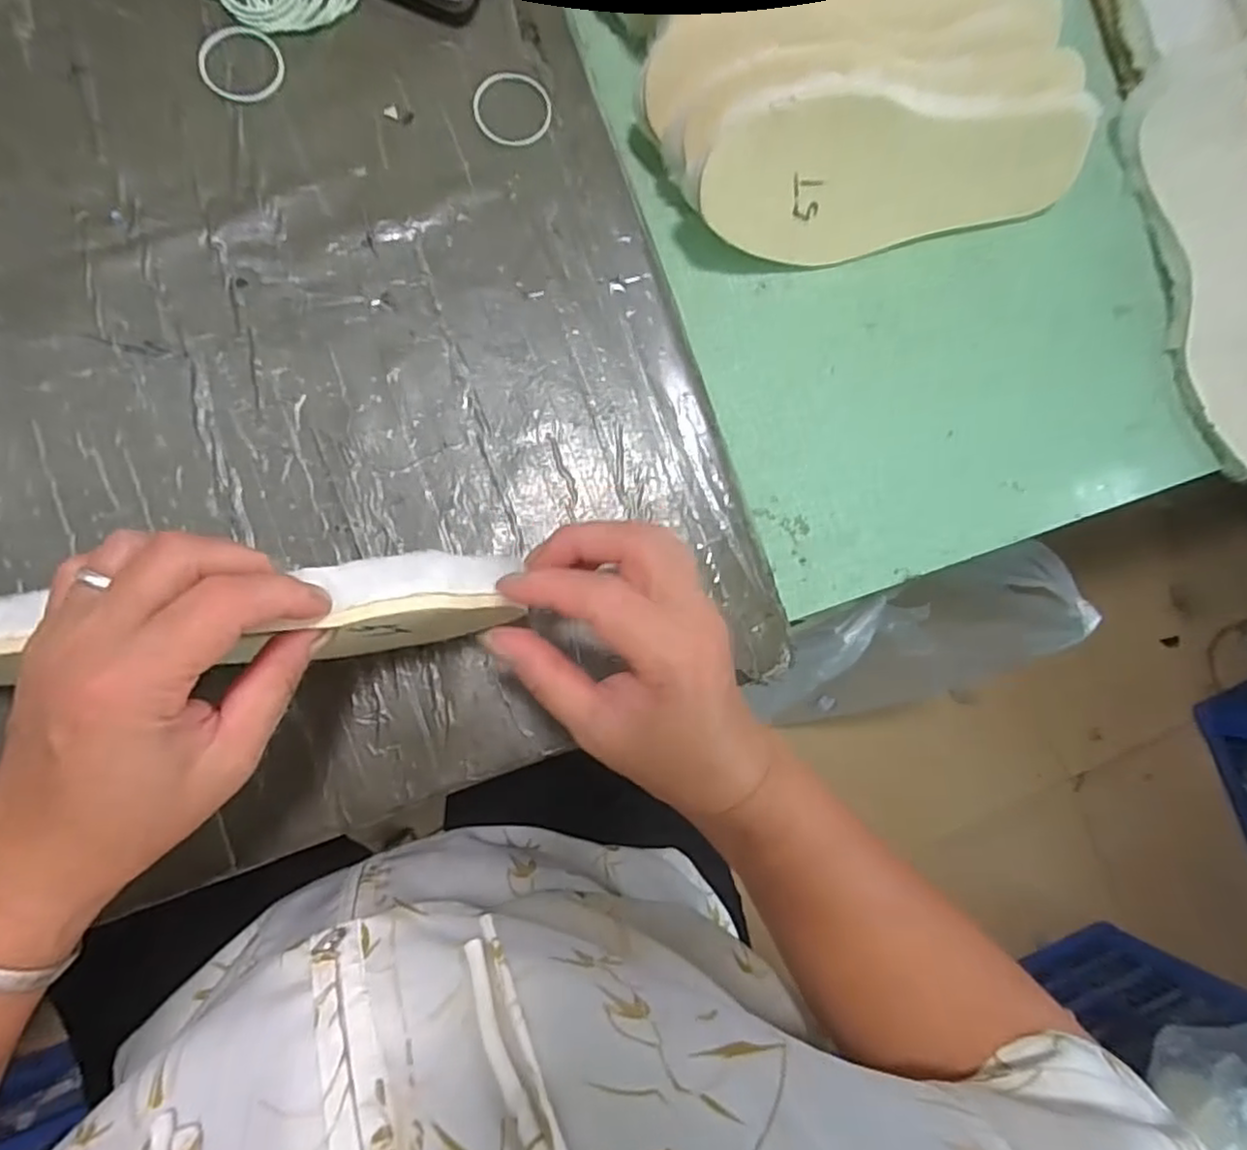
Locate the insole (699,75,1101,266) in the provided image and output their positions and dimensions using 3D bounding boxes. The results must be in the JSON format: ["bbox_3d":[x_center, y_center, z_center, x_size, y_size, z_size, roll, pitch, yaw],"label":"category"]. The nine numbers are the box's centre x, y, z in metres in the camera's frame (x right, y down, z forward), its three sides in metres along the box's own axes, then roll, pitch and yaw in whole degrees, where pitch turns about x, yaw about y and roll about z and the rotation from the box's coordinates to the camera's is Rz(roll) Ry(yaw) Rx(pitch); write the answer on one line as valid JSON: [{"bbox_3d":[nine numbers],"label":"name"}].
[{"bbox_3d":[0.171,-0.246,0.425,0.267,0.092,0.016,-13,50,-15],"label":"insole"}]

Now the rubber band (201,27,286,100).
[{"bbox_3d":[-0.202,-0.270,0.365,0.041,0.004,0.041,1,85,-7],"label":"rubber band"}]

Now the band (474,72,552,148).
[{"bbox_3d":[-0.060,-0.254,0.376,0.042,0.004,0.040,1,85,-7],"label":"band"}]

